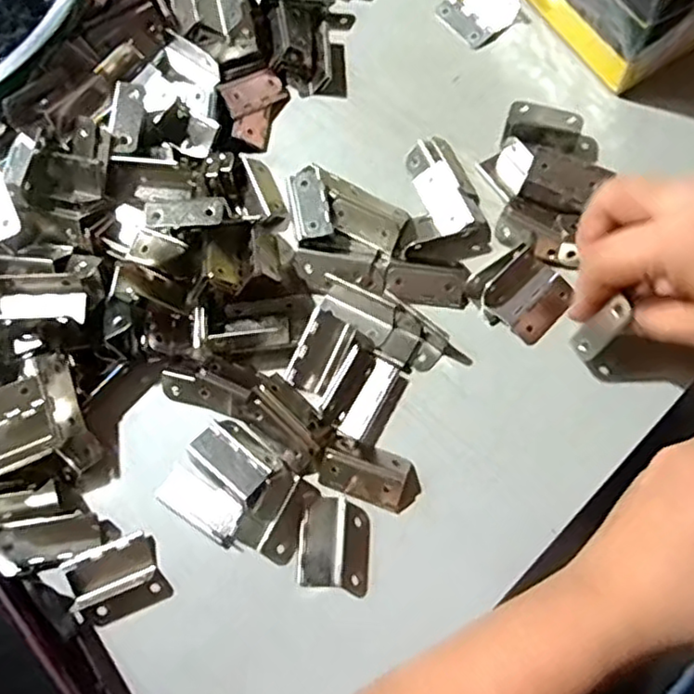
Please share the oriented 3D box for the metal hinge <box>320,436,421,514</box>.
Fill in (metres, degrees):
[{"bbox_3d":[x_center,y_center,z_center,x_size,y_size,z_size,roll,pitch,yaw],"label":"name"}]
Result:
[{"bbox_3d":[0.012,0.062,0.332,0.048,0.009,0.026,19,73,9],"label":"metal hinge"}]

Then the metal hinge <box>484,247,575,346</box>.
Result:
[{"bbox_3d":[0.097,-0.027,0.358,0.041,0.007,0.038,-43,75,-11],"label":"metal hinge"}]

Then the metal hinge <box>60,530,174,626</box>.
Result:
[{"bbox_3d":[-0.110,0.112,0.322,0.043,0.008,0.034,-24,72,-6],"label":"metal hinge"}]

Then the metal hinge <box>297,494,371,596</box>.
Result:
[{"bbox_3d":[-0.006,0.094,0.323,0.033,0.004,0.042,3,71,3],"label":"metal hinge"}]

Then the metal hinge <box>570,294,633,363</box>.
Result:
[{"bbox_3d":[0.122,-0.007,0.326,0.005,0.038,0.014,-31,71,-34],"label":"metal hinge"}]

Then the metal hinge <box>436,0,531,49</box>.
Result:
[{"bbox_3d":[0.085,-0.214,0.426,0.046,0.008,0.044,-32,73,-8],"label":"metal hinge"}]

